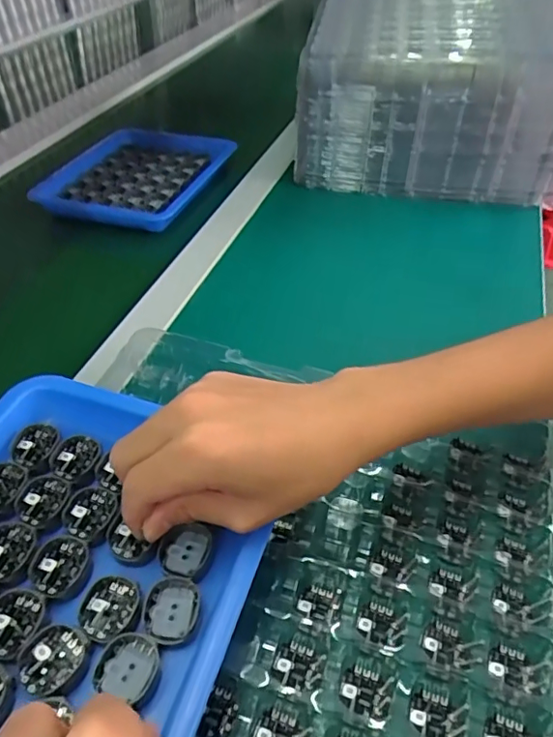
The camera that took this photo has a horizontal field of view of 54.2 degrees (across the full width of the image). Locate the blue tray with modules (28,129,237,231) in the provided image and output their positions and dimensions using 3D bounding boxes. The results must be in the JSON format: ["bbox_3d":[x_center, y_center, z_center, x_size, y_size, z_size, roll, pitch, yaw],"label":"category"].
[{"bbox_3d":[-0.163,-0.233,0.642,0.187,0.024,0.213,13,45,15],"label":"blue tray with modules"}]

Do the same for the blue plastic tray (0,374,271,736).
[{"bbox_3d":[-0.111,0.099,0.250,0.188,0.025,0.215,11,45,13],"label":"blue plastic tray"}]

